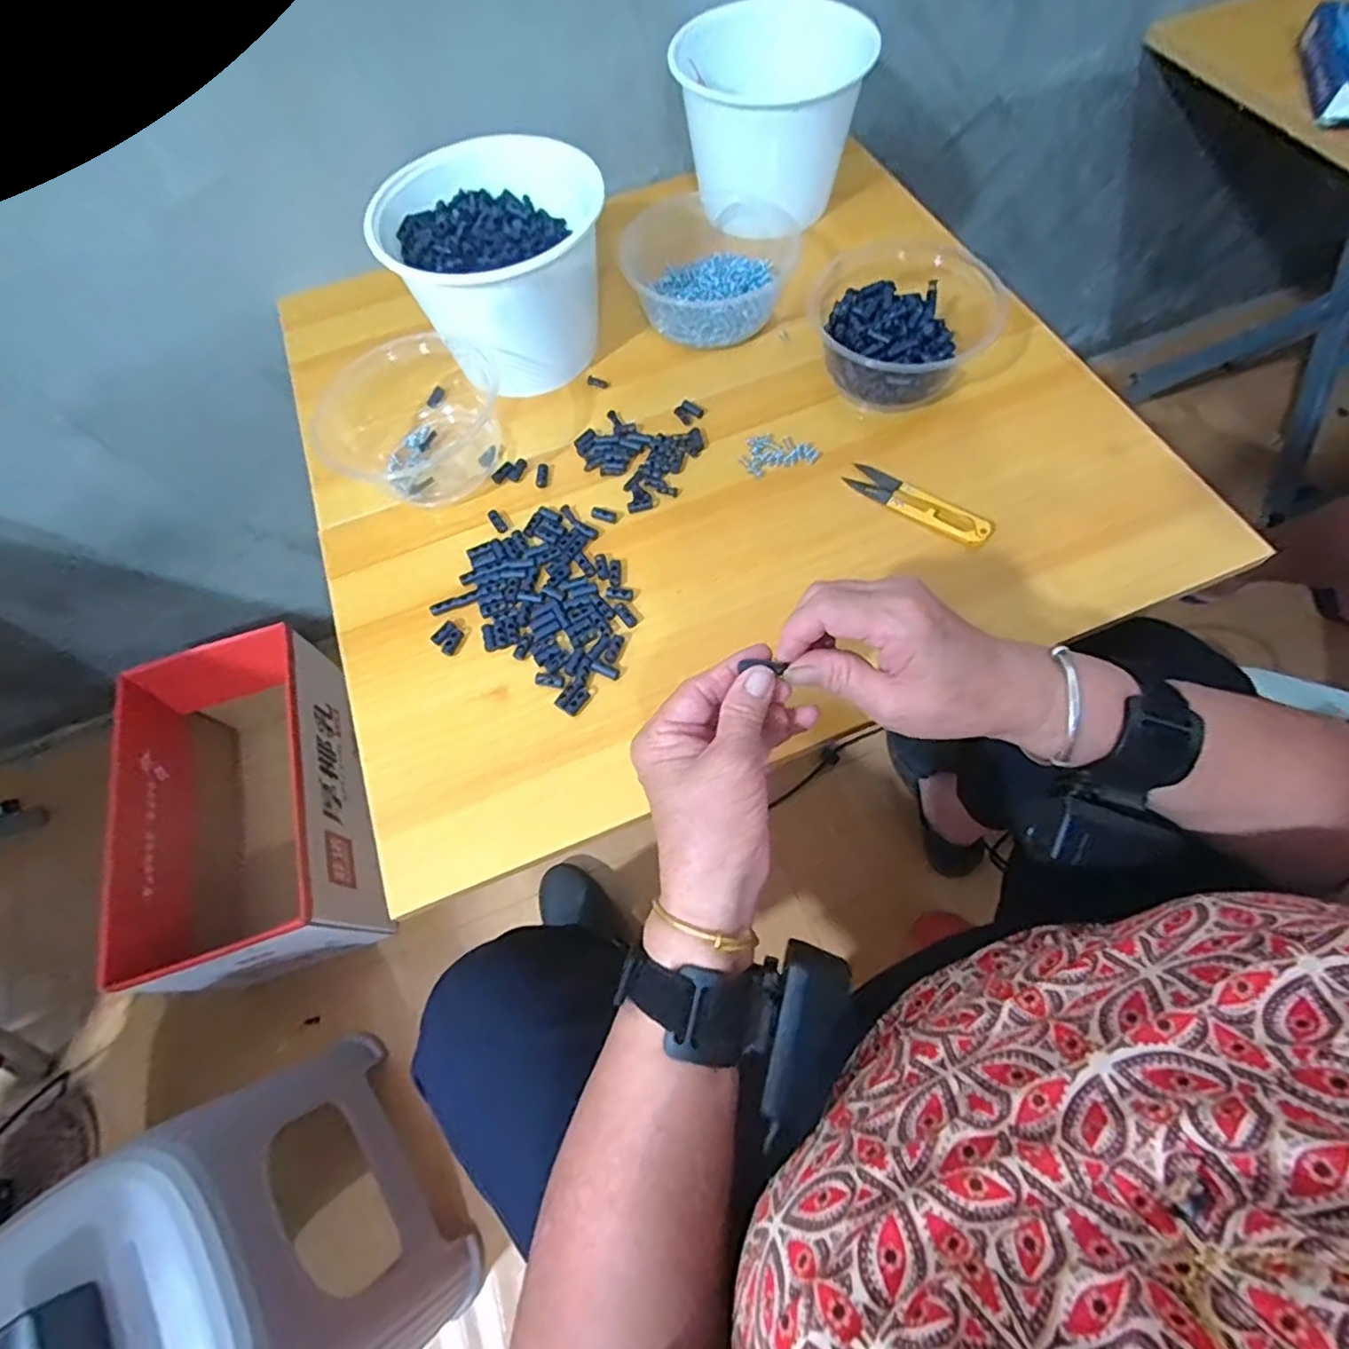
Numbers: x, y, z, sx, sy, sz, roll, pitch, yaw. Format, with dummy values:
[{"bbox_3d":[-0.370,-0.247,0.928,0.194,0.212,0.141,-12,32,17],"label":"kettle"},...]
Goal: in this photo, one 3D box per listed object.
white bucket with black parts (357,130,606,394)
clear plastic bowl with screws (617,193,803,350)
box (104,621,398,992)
[{"bbox_3d":[-0.137,-0.319,0.487,0.154,0.110,0.153,-1,69,2],"label":"white bucket with black parts"},{"bbox_3d":[0.029,-0.352,0.532,0.137,0.041,0.148,-1,69,2],"label":"clear plastic bowl with screws"},{"bbox_3d":[-0.525,0.170,0.808,0.222,0.215,0.393,-17,65,-4],"label":"box"}]

